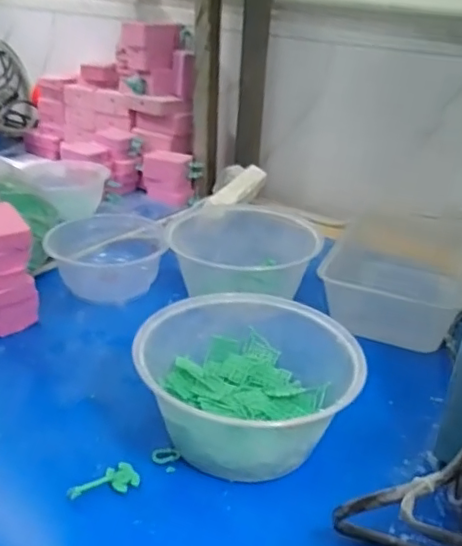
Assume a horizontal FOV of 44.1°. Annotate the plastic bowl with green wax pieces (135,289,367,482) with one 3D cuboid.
[{"bbox_3d":[0.025,0.077,0.466,0.160,0.078,0.174,3,28,-2],"label":"plastic bowl with green wax pieces"}]

